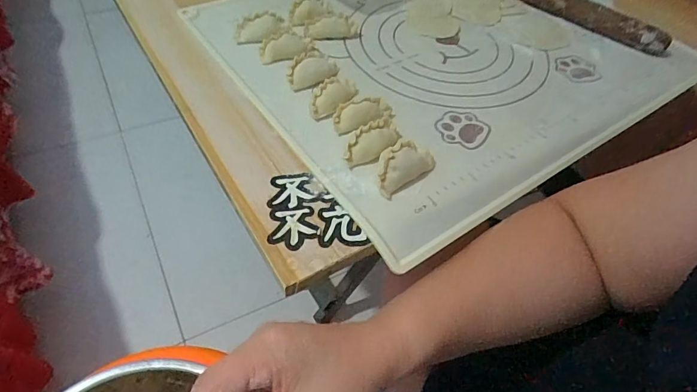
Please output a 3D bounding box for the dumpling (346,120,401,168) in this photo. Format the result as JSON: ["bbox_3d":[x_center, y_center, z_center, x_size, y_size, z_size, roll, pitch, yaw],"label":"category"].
[{"bbox_3d":[0.021,-0.047,0.373,0.024,0.020,0.059,36,57,23],"label":"dumpling"}]

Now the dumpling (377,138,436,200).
[{"bbox_3d":[0.044,-0.026,0.357,0.059,0.022,0.029,-33,60,-27],"label":"dumpling"}]

